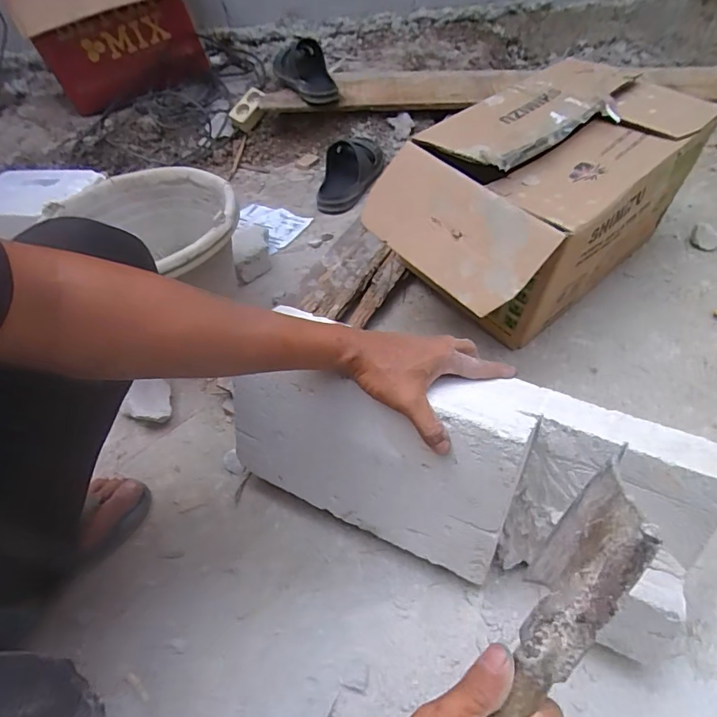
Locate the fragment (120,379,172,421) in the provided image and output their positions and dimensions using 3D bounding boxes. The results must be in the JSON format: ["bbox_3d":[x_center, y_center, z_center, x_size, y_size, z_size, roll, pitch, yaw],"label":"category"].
[{"bbox_3d":[-0.308,0.067,0.716,0.056,0.050,0.064,-1,49,6],"label":"fragment"}]

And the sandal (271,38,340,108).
[{"bbox_3d":[-0.134,-0.718,1.208,0.121,0.092,0.200,-19,48,-10],"label":"sandal"}]

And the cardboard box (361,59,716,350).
[{"bbox_3d":[0.278,-0.244,0.757,0.501,0.234,0.270,-34,53,-22],"label":"cardboard box"}]

